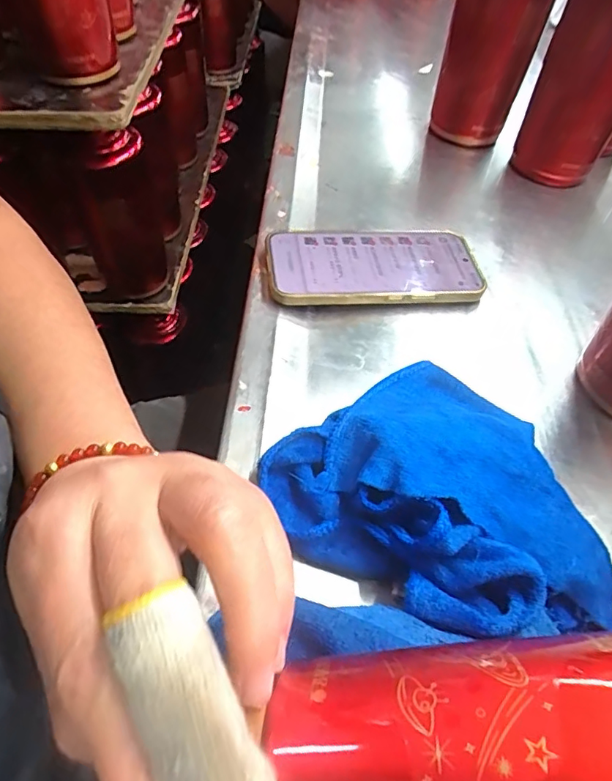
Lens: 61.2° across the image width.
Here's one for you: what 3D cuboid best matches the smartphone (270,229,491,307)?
[{"bbox_3d":[0.050,-0.096,0.396,0.159,0.013,0.077,-2,58,-4],"label":"smartphone"}]

